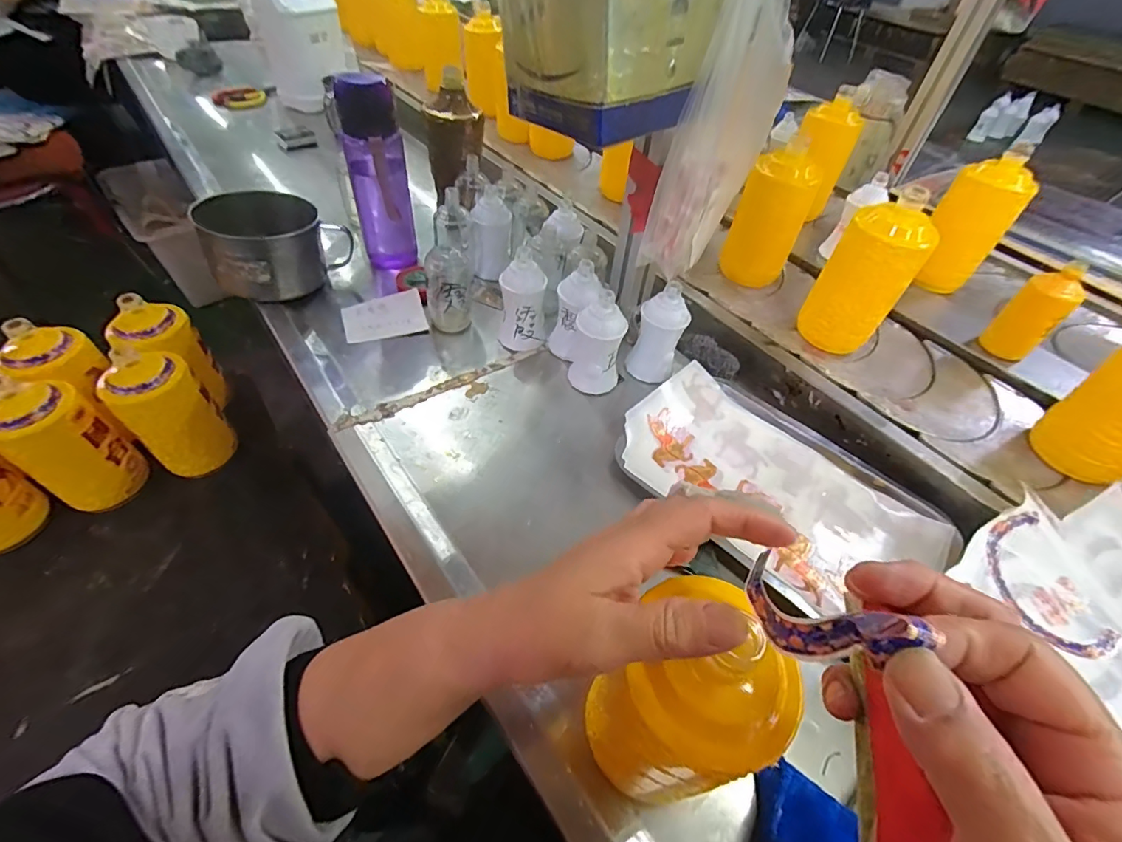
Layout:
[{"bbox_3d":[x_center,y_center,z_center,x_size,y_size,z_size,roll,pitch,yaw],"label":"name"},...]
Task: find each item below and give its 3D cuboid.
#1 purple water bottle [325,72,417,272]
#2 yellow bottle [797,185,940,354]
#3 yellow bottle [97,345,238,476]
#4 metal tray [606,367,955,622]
[{"bbox_3d":[-0.234,-0.313,0.623,0.071,0.208,0.069,-9,51,-12],"label":"purple water bottle"},{"bbox_3d":[0.355,-0.166,0.566,0.070,0.178,0.078,-7,51,-11],"label":"yellow bottle"},{"bbox_3d":[-0.470,-0.008,0.590,0.086,0.149,0.071,-36,62,-29],"label":"yellow bottle"},{"bbox_3d":[0.219,0.063,0.496,0.309,0.019,0.196,36,57,22],"label":"metal tray"}]

